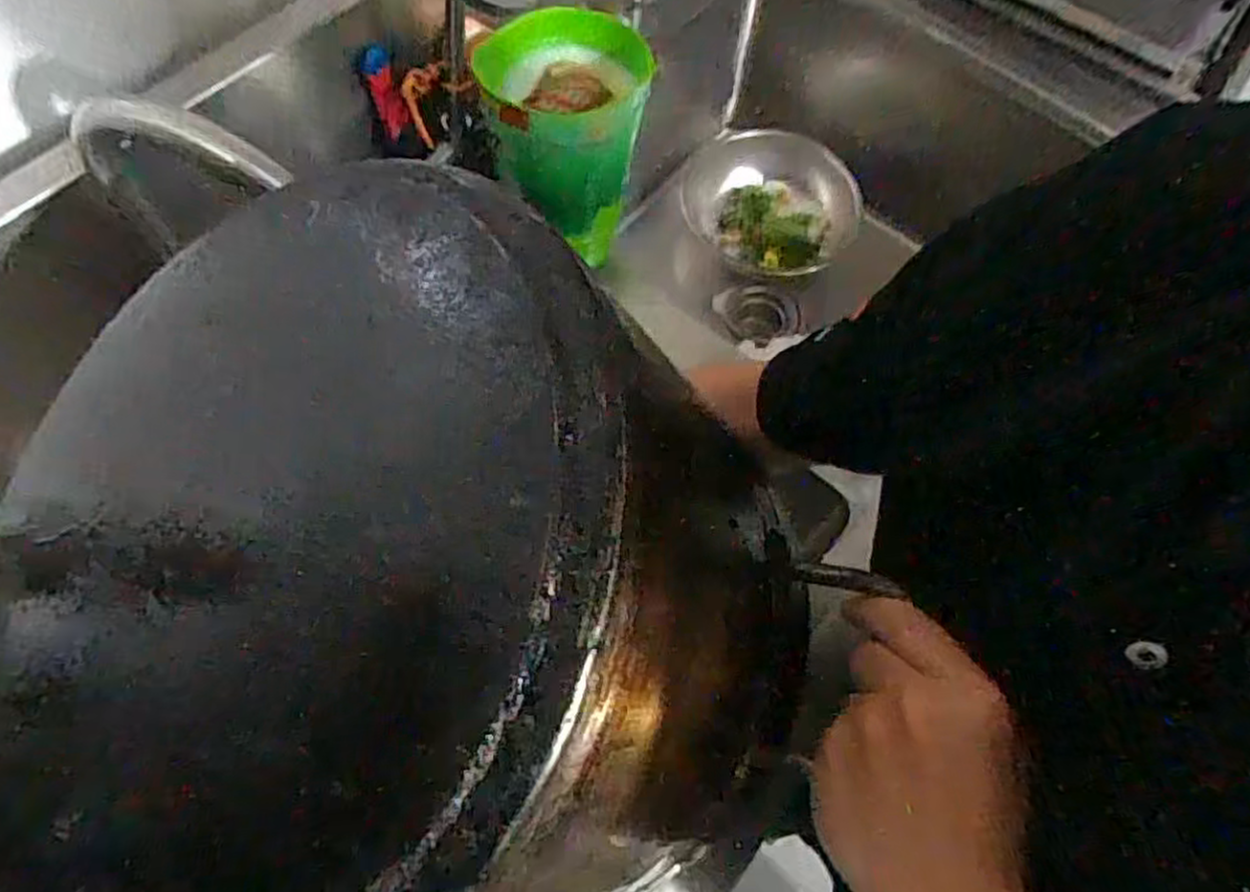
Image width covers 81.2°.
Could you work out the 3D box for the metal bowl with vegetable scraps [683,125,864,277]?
[{"bbox_3d":[0.215,-0.360,1.083,0.257,0.094,0.223,25,66,9],"label":"metal bowl with vegetable scraps"}]

